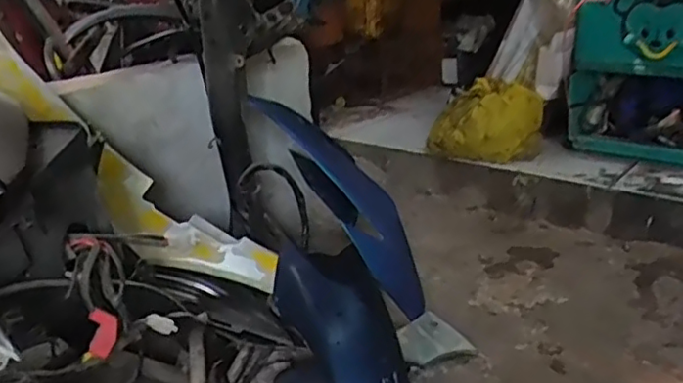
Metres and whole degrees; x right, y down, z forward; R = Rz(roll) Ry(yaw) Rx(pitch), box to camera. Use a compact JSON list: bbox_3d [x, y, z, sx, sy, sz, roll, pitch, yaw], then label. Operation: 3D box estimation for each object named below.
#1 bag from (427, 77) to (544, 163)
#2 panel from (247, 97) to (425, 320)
[{"bbox_3d":[0.372,-0.185,1.631,0.287,0.179,0.217,4,20,15],"label":"bag"},{"bbox_3d":[0.022,0.010,1.097,0.073,0.469,0.149,-35,1,31],"label":"panel"}]

